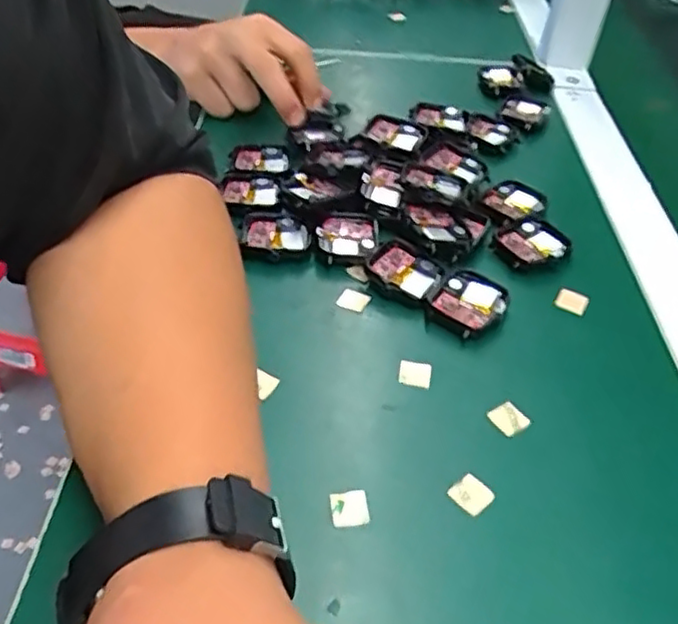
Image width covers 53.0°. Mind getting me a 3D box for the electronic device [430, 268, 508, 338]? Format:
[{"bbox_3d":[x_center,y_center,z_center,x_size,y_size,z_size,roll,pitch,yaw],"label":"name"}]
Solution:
[{"bbox_3d":[0.073,-0.004,0.385,0.038,0.011,0.042,25,46,21],"label":"electronic device"}]

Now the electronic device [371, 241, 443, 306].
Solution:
[{"bbox_3d":[0.038,-0.023,0.400,0.041,0.011,0.034,28,48,24],"label":"electronic device"}]

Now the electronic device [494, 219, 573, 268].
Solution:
[{"bbox_3d":[0.122,-0.042,0.429,0.042,0.011,0.038,-17,46,-21],"label":"electronic device"}]

